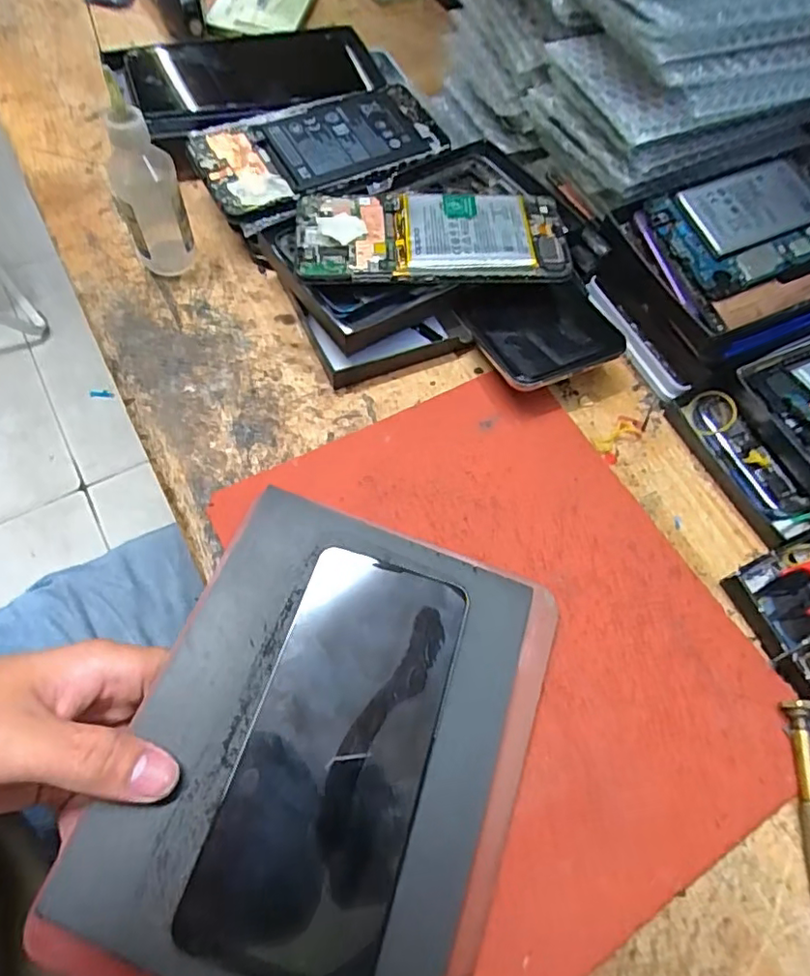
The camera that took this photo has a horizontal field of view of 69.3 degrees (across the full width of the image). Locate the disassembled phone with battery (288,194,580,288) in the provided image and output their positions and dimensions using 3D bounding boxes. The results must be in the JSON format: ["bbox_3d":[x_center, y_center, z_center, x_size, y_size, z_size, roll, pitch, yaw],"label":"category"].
[{"bbox_3d":[0.017,-0.145,0.336,0.153,0.012,0.066,1,63,-4],"label":"disassembled phone with battery"}]

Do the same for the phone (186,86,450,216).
[{"bbox_3d":[-0.055,-0.227,0.387,0.158,0.017,0.080,-18,66,-12],"label":"phone"}]

